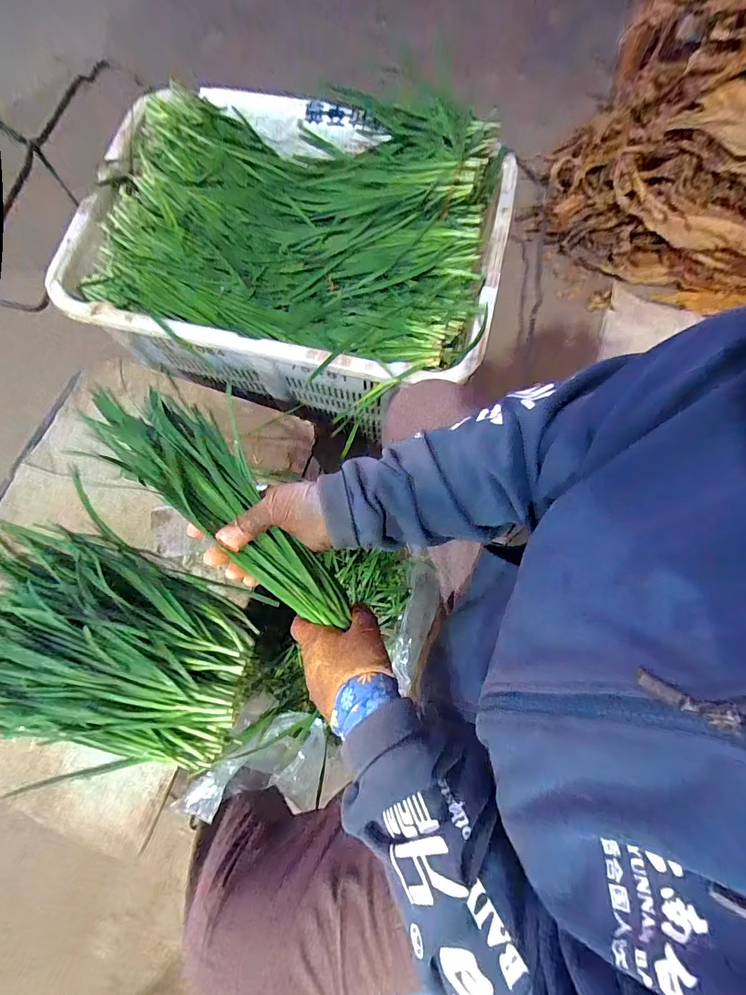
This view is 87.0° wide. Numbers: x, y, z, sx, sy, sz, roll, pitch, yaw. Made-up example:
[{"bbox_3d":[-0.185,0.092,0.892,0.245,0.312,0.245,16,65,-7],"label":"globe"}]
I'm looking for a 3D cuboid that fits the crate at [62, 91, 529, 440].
[{"bbox_3d":[-0.128,-0.422,0.689,0.661,0.218,0.488,14,76,4],"label":"crate"}]

